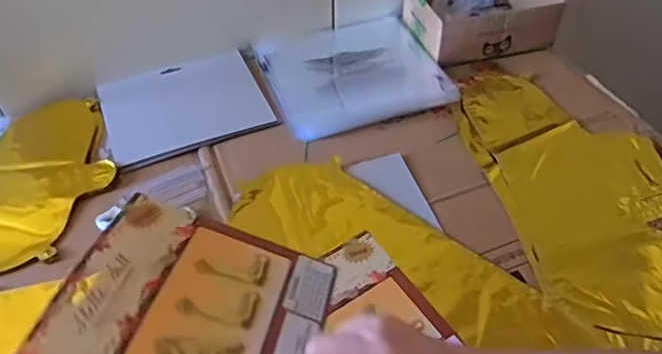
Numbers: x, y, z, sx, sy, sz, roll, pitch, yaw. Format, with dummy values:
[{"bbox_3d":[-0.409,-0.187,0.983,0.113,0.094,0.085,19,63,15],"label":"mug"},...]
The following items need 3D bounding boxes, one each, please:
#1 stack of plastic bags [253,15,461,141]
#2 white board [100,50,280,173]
[{"bbox_3d":[0.026,-0.151,0.760,0.227,0.021,0.221,-16,50,-13],"label":"stack of plastic bags"},{"bbox_3d":[-0.184,-0.091,0.713,0.191,0.009,0.165,-19,51,-16],"label":"white board"}]

